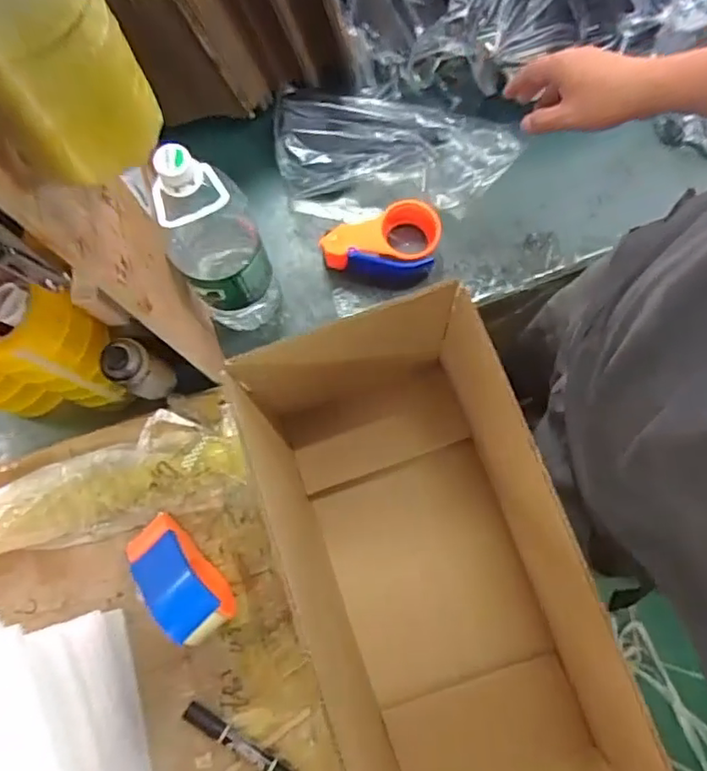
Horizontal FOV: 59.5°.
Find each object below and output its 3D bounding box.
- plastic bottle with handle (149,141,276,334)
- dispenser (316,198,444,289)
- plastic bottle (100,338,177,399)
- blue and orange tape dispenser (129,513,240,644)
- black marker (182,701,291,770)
[{"bbox_3d":[-0.155,-0.159,0.711,0.094,0.328,0.100,-20,78,-3],"label":"plastic bottle with handle"},{"bbox_3d":[0.042,-0.202,0.853,0.144,0.076,0.109,16,78,5],"label":"dispenser"},{"bbox_3d":[-0.254,-0.019,0.734,0.051,0.117,0.047,0,77,1],"label":"plastic bottle"},{"bbox_3d":[-0.190,0.208,0.667,0.069,0.065,0.136,-44,80,-8],"label":"blue and orange tape dispenser"},{"bbox_3d":[-0.120,0.385,0.659,0.141,0.017,0.022,28,80,7],"label":"black marker"}]

